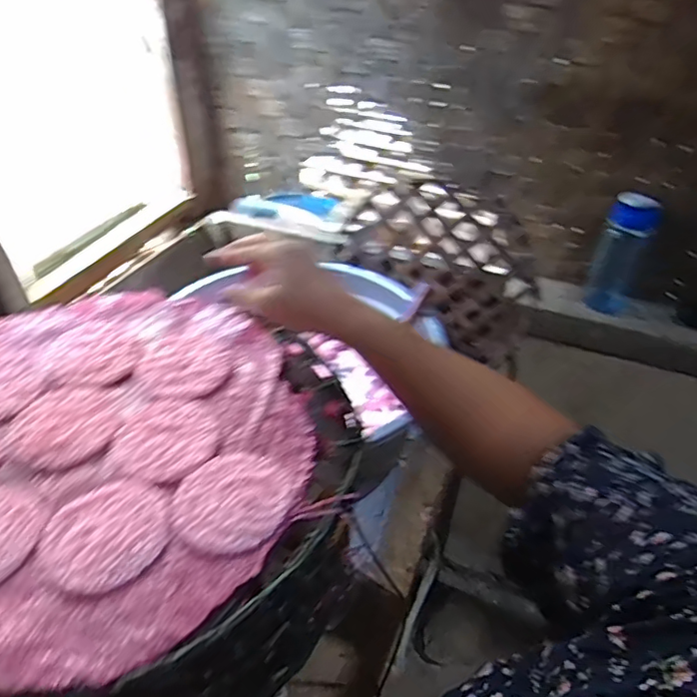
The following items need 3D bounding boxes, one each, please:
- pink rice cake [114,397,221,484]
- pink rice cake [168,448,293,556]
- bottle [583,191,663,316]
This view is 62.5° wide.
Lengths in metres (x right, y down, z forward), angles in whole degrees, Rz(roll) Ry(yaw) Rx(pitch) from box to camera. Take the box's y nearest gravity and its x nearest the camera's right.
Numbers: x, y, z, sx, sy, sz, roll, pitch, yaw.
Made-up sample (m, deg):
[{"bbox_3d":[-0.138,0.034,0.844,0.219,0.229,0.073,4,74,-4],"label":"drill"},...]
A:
[{"bbox_3d":[-0.140,0.069,0.445,0.075,0.006,0.085,-18,42,-20],"label":"pink rice cake"},{"bbox_3d":[-0.081,0.105,0.399,0.076,0.008,0.075,0,39,0],"label":"pink rice cake"},{"bbox_3d":[0.455,-0.158,0.955,0.076,0.207,0.066,20,43,23],"label":"bottle"}]

